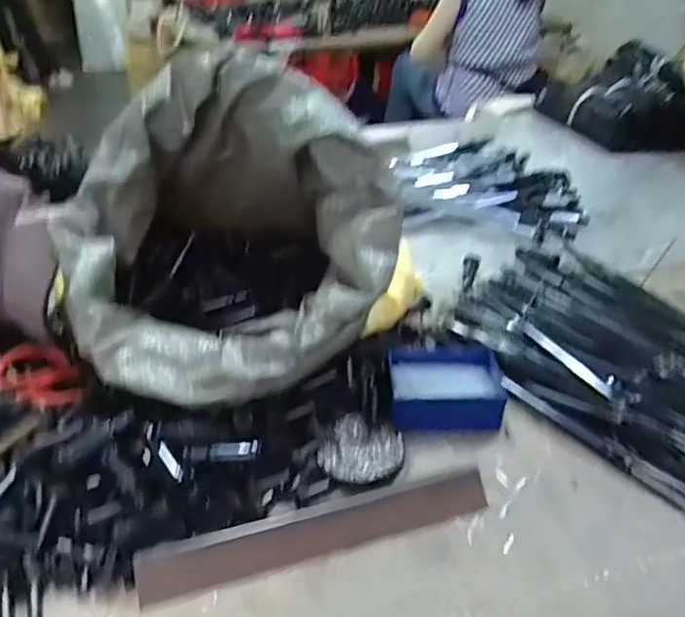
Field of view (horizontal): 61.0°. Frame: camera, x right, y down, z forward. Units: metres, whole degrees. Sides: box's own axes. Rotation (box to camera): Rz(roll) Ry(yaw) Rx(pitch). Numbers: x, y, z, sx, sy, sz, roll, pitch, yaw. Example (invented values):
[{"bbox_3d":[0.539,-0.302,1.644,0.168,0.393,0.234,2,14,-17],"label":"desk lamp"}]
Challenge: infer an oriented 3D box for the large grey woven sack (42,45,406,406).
[{"bbox_3d":[-0.128,-0.080,0.582,0.294,0.259,0.314,-20,39,-26],"label":"large grey woven sack"}]

